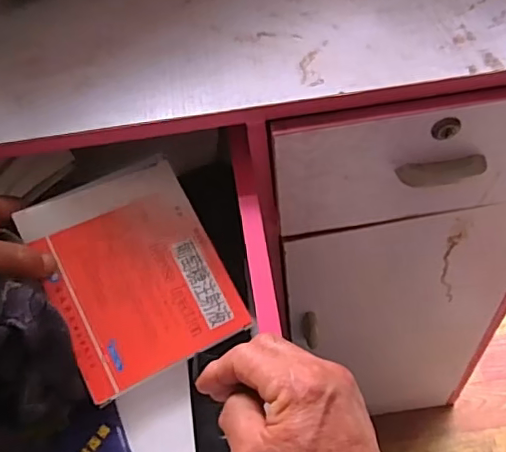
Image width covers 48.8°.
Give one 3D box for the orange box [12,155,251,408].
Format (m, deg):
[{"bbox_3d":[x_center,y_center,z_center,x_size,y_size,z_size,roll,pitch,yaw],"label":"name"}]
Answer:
[{"bbox_3d":[-0.093,0.035,0.442,0.130,0.010,0.162,-25,81,-19],"label":"orange box"}]

